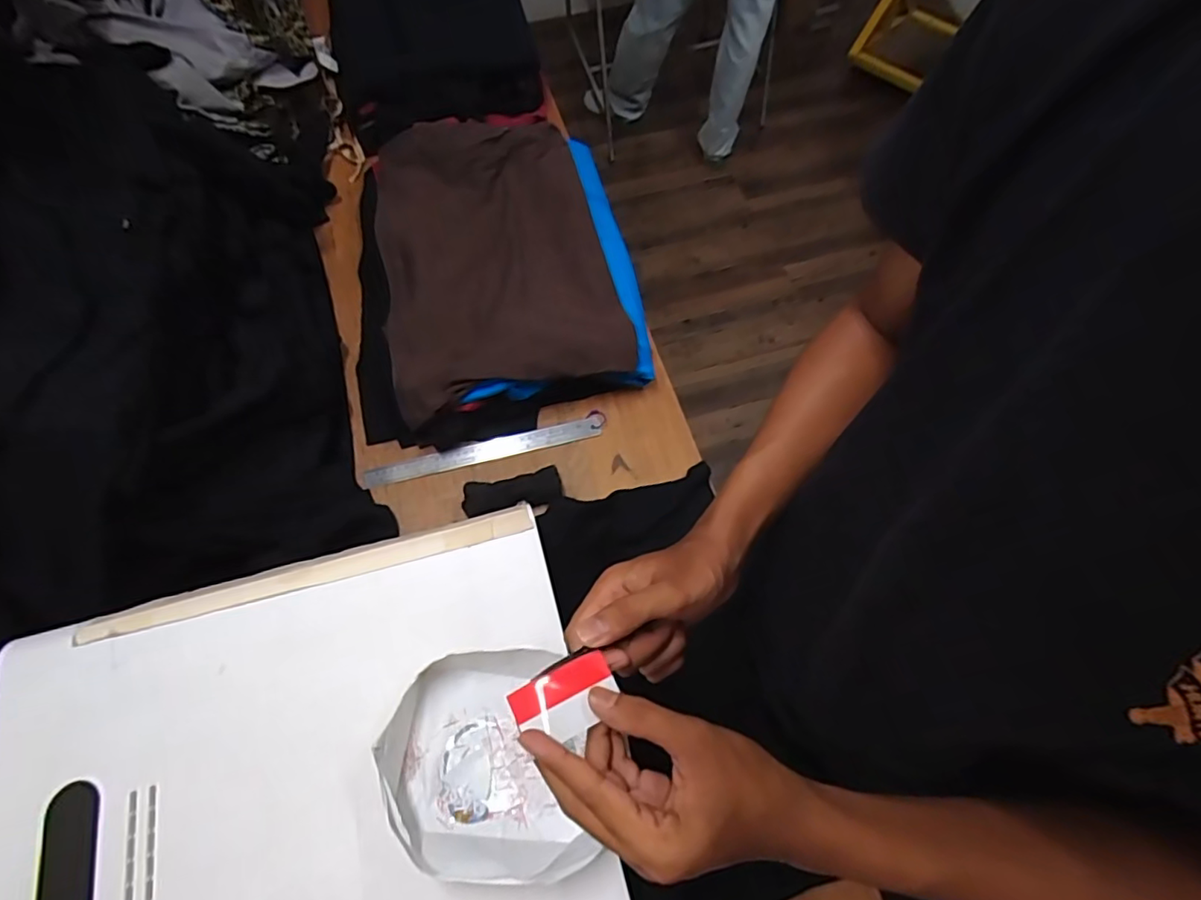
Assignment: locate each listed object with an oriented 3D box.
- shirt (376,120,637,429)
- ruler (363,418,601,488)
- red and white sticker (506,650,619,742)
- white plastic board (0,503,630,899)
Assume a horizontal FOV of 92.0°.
[{"bbox_3d":[-0.162,-0.303,0.859,0.324,0.051,0.515,-14,66,-4],"label":"shirt"},{"bbox_3d":[-0.161,0.003,0.786,0.314,0.007,0.031,-13,66,-4],"label":"ruler"},{"bbox_3d":[-0.020,0.147,0.342,0.061,0.005,0.037,-17,72,-28],"label":"red and white sticker"},{"bbox_3d":[-0.259,0.290,0.480,0.496,0.024,0.394,-16,66,-5],"label":"white plastic board"}]

